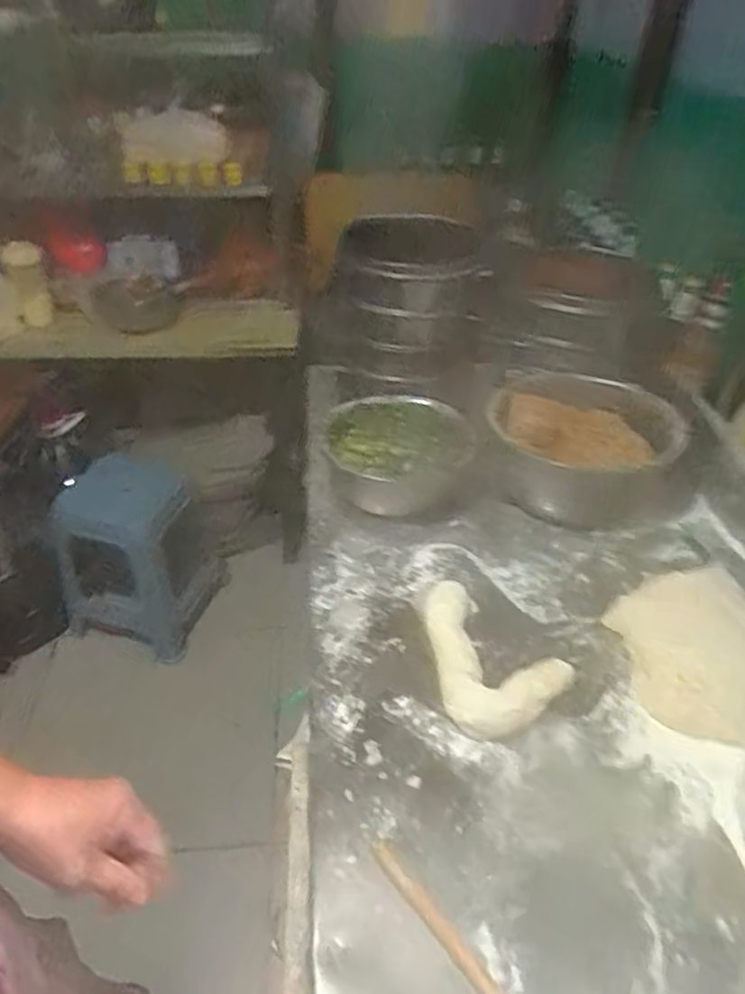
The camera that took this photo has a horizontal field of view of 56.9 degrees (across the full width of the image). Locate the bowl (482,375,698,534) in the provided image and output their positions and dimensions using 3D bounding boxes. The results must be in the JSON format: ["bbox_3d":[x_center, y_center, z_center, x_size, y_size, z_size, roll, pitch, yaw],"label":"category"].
[{"bbox_3d":[0.341,-0.083,1.050,0.286,0.142,0.262,1,38,-1],"label":"bowl"}]

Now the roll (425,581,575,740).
[{"bbox_3d":[0.114,0.184,0.803,0.143,0.036,0.196,-29,47,-33],"label":"roll"}]

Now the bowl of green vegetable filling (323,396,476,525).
[{"bbox_3d":[0.039,-0.062,1.063,0.233,0.098,0.192,11,39,12],"label":"bowl of green vegetable filling"}]

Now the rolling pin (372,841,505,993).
[{"bbox_3d":[0.076,0.382,0.572,0.022,0.013,0.225,-25,45,-29],"label":"rolling pin"}]

